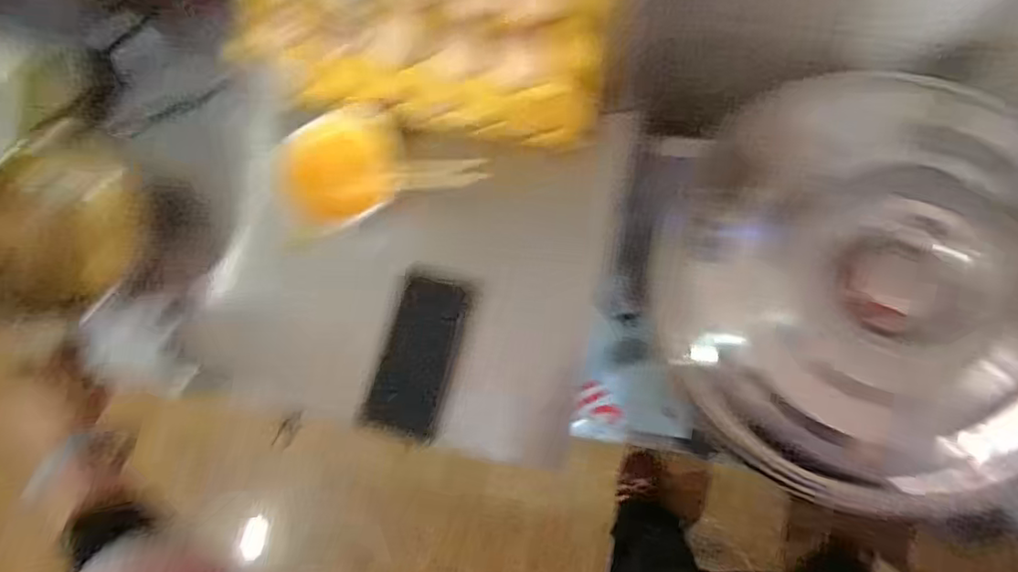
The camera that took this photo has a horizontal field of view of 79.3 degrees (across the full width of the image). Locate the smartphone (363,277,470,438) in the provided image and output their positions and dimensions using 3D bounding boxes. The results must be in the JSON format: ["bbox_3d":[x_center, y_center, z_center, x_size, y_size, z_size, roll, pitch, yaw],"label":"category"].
[{"bbox_3d":[-0.087,0.072,0.611,0.080,0.006,0.157,17,90,-35],"label":"smartphone"}]

